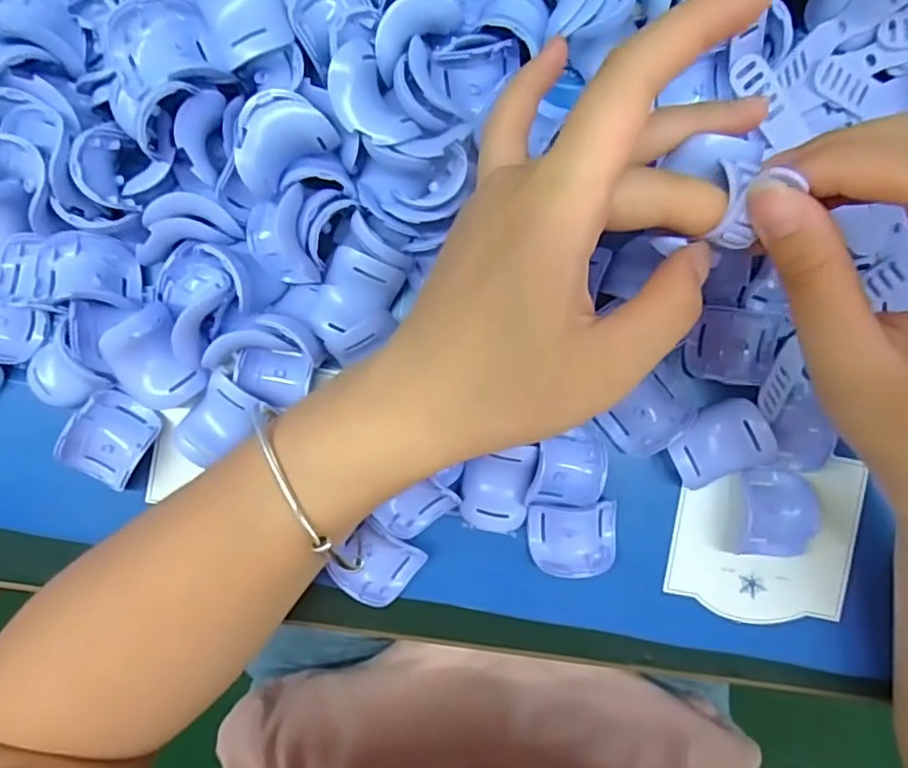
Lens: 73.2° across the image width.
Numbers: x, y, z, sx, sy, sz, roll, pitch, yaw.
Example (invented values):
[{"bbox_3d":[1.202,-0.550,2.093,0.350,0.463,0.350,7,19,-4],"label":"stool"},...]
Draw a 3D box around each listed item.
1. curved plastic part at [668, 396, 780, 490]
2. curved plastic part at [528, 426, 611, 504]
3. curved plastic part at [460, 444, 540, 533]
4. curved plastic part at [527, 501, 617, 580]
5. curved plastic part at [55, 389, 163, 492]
[{"bbox_3d":[0.110,0.025,0.255,0.039,0.018,0.028,-25,91,1],"label":"curved plastic part"},{"bbox_3d":[0.048,0.037,0.256,0.029,0.014,0.033,13,91,0],"label":"curved plastic part"},{"bbox_3d":[0.018,0.043,0.258,0.028,0.013,0.037,7,91,0],"label":"curved plastic part"},{"bbox_3d":[0.052,0.067,0.261,0.038,0.012,0.028,-4,91,0],"label":"curved plastic part"},{"bbox_3d":[-0.147,0.025,0.260,0.029,0.019,0.038,36,91,0],"label":"curved plastic part"}]

